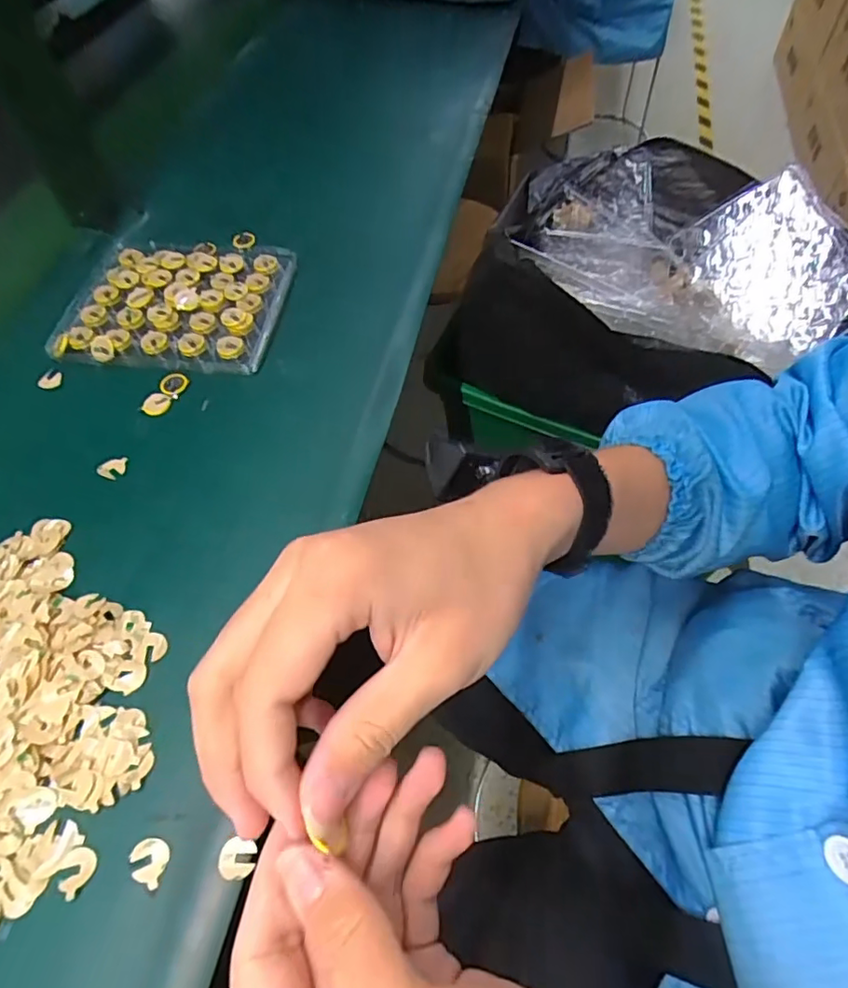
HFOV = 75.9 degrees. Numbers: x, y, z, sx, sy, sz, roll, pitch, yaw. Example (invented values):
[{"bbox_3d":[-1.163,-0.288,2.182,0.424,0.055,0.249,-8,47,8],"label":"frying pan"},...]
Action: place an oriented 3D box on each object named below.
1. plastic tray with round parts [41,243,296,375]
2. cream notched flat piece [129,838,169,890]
[{"bbox_3d":[-0.207,-0.162,0.457,0.169,0.026,0.144,6,59,5],"label":"plastic tray with round parts"},{"bbox_3d":[-0.132,0.175,0.260,0.018,0.004,0.018,13,60,9],"label":"cream notched flat piece"}]

